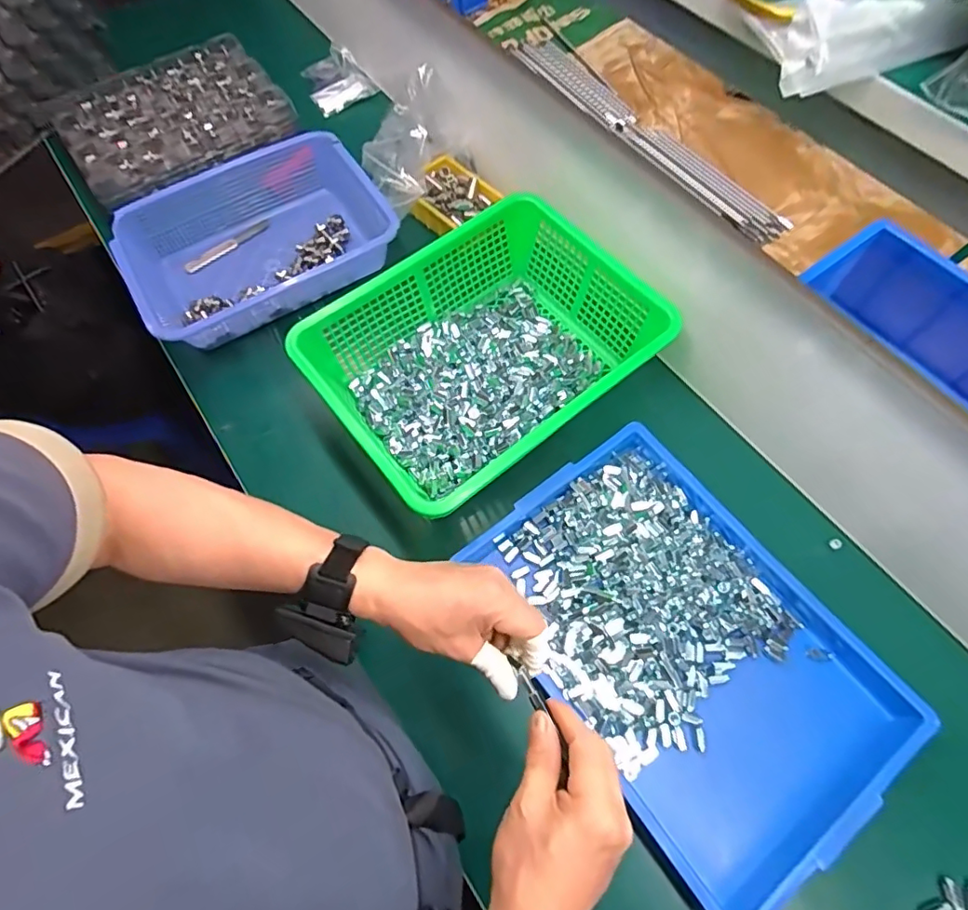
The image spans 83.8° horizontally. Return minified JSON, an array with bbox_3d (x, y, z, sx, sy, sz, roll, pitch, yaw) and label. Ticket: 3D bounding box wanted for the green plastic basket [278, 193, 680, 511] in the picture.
[{"bbox_3d":[0.000,-0.126,0.686,0.386,0.104,0.296,-36,70,-13],"label":"green plastic basket"}]

